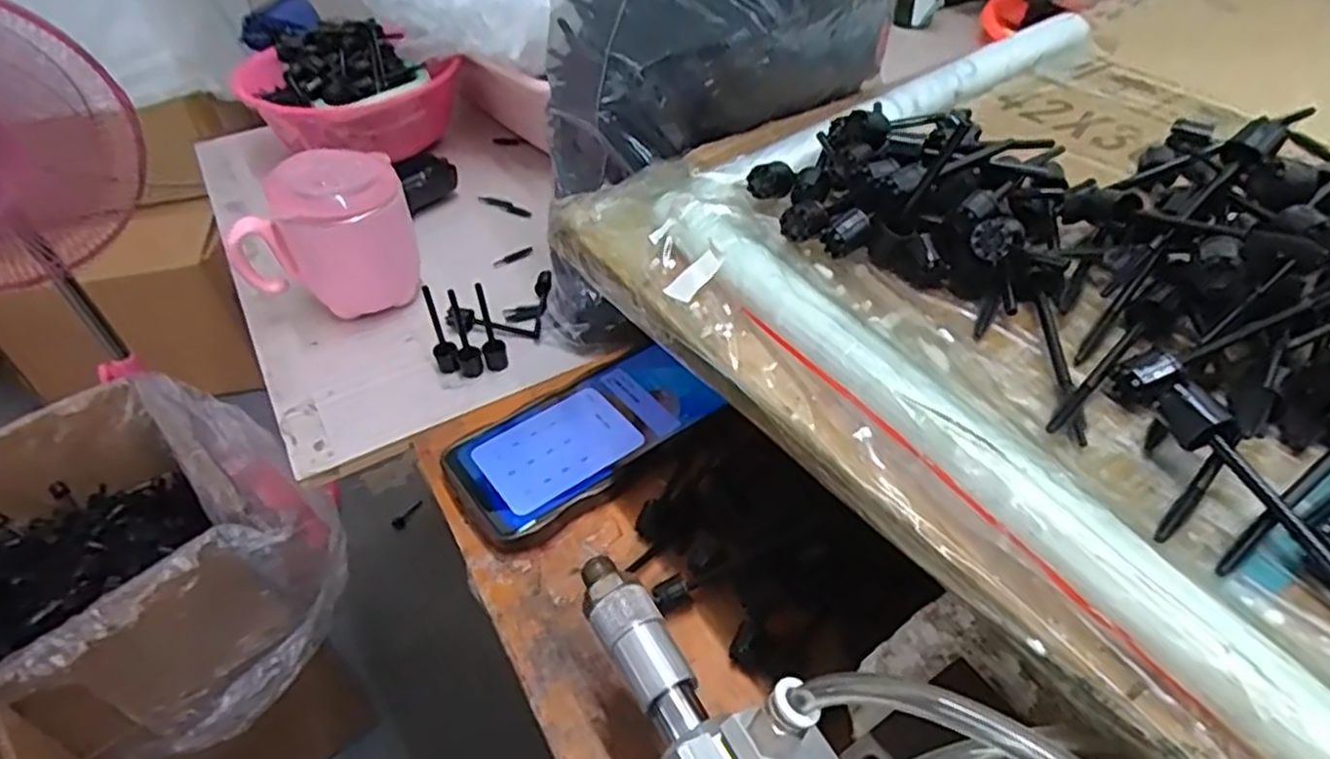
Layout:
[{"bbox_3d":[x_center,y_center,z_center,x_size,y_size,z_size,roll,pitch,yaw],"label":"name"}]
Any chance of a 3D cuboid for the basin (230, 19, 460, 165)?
[{"bbox_3d":[-0.281,-0.255,0.667,0.163,0.082,0.148,-28,49,-25],"label":"basin"}]

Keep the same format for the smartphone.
[{"bbox_3d":[-0.045,0.031,0.421,0.145,0.017,0.074,-29,49,-25],"label":"smartphone"}]

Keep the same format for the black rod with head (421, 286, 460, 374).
[{"bbox_3d":[-0.139,-0.031,0.461,0.014,0.057,0.019,-15,45,-13],"label":"black rod with head"}]

